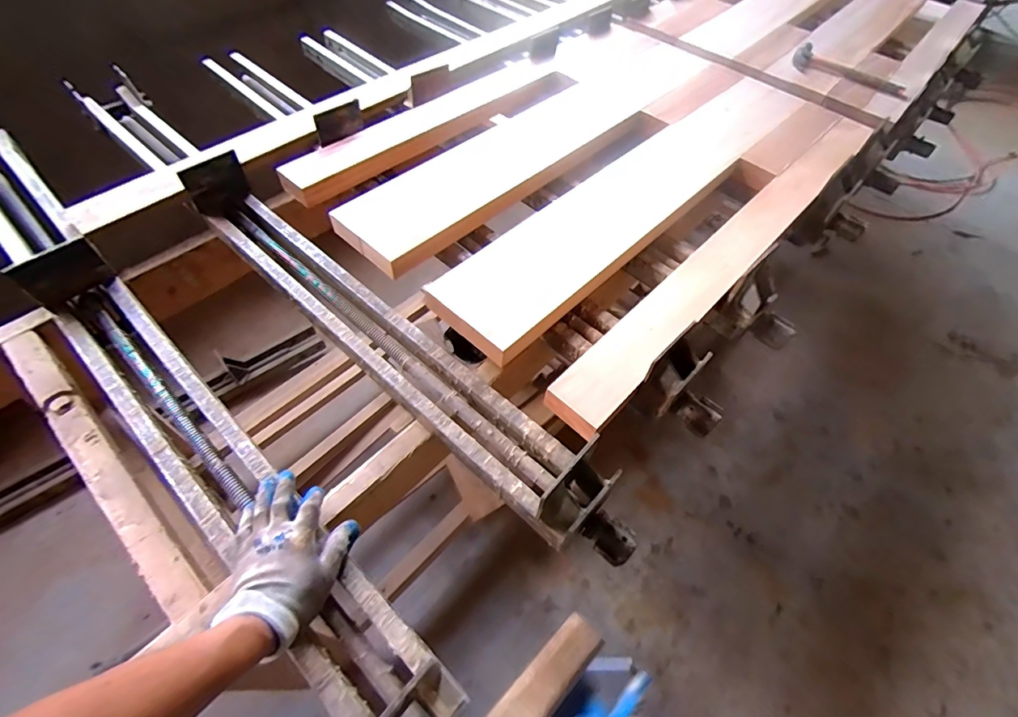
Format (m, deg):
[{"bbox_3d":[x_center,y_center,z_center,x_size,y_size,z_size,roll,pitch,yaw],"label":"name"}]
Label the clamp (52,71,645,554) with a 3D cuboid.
[{"bbox_3d":[-0.238,-0.066,0.773,1.049,0.150,0.119,37,61,23],"label":"clamp"}]

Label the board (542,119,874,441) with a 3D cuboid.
[{"bbox_3d":[0.418,-0.210,0.860,0.090,0.026,0.983,38,64,24],"label":"board"}]

